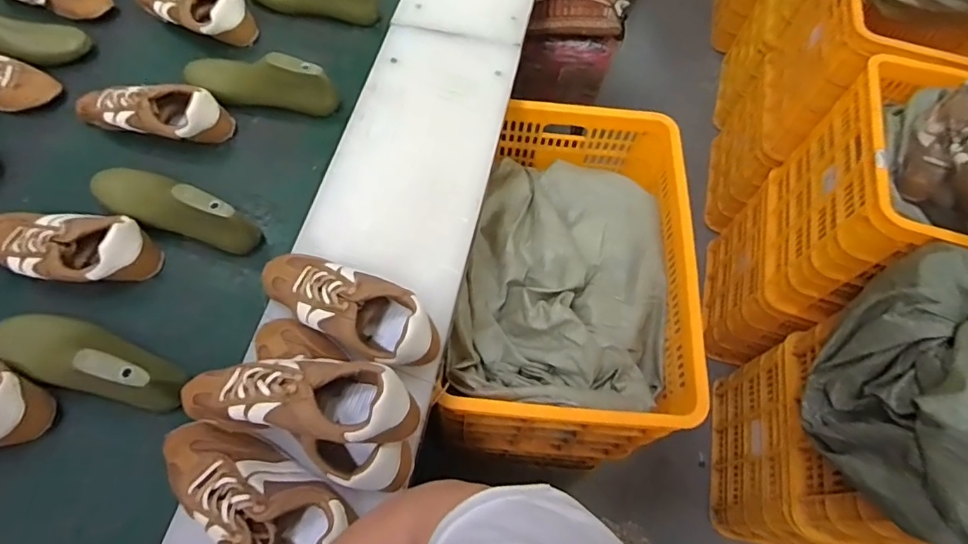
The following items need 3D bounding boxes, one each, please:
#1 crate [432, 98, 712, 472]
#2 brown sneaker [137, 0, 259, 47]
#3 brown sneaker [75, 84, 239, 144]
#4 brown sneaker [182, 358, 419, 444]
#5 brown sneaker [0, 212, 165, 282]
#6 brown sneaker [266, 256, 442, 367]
[{"bbox_3d":[0.162,0.022,1.044,0.388,0.334,0.612,7,64,0],"label":"crate"},{"bbox_3d":[-0.543,-0.493,0.974,0.240,0.069,0.095,26,65,9],"label":"brown sneaker"},{"bbox_3d":[-0.552,-0.268,0.861,0.258,0.076,0.095,12,64,2],"label":"brown sneaker"},{"bbox_3d":[-0.200,0.130,0.552,0.258,0.091,0.082,9,64,1],"label":"brown sneaker"},{"bbox_3d":[-0.604,-0.036,0.737,0.260,0.065,0.101,8,64,0],"label":"brown sneaker"},{"bbox_3d":[-0.174,0.043,0.663,0.250,0.070,0.092,29,66,10],"label":"brown sneaker"}]

